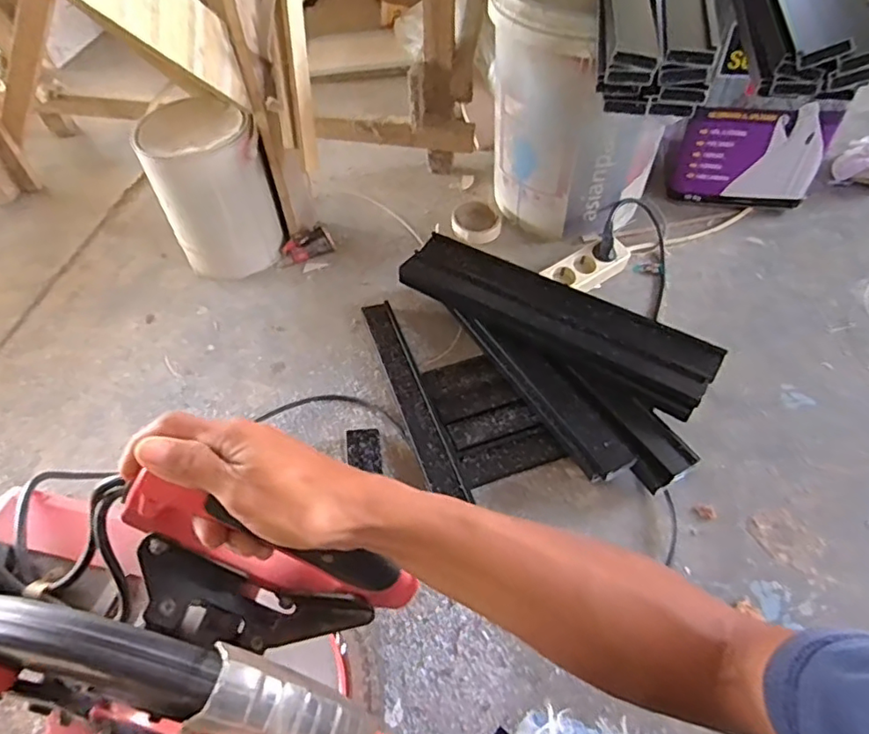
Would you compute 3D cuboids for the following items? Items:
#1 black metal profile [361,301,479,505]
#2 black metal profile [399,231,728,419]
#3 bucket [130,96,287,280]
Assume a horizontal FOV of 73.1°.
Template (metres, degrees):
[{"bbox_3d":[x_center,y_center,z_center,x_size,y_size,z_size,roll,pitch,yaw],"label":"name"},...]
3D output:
[{"bbox_3d":[-0.035,0.035,0.830,0.047,0.017,0.347,-17,55,-11],"label":"black metal profile"},{"bbox_3d":[0.161,-0.073,0.813,0.435,0.032,0.107,28,59,20],"label":"black metal profile"},{"bbox_3d":[-0.361,-0.285,0.960,0.164,0.226,0.171,-1,54,1],"label":"bucket"}]

